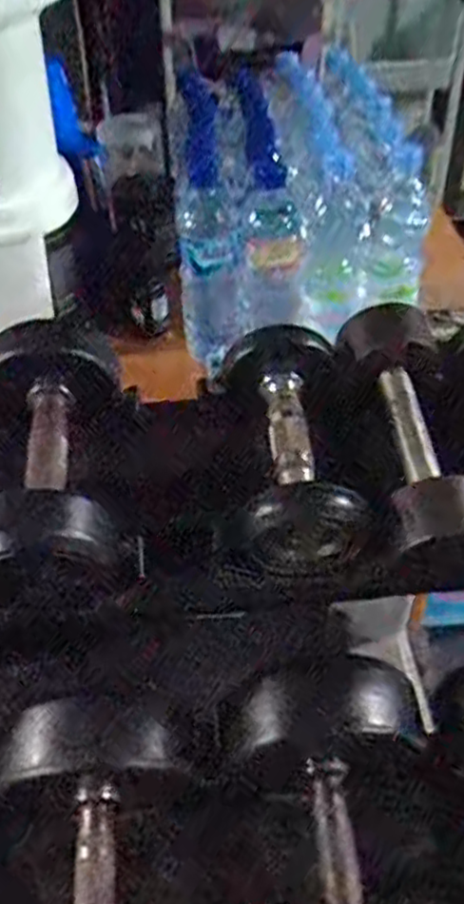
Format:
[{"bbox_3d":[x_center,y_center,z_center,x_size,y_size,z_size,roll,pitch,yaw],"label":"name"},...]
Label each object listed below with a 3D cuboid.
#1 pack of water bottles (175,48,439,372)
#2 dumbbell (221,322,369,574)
[{"bbox_3d":[0.062,-0.342,0.940,0.260,0.198,0.451,-3,42,-2],"label":"pack of water bottles"},{"bbox_3d":[0.050,-0.009,0.614,0.090,0.083,0.209,-6,61,-5],"label":"dumbbell"}]

